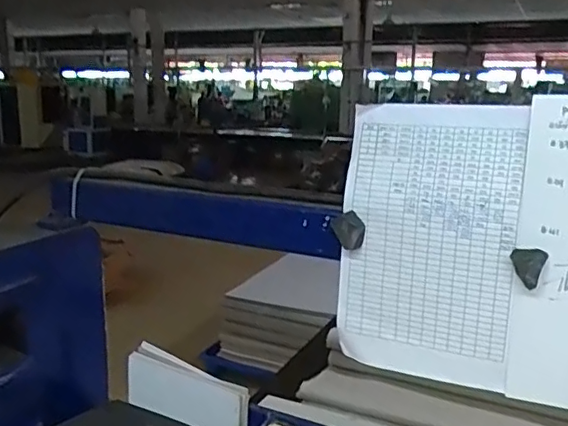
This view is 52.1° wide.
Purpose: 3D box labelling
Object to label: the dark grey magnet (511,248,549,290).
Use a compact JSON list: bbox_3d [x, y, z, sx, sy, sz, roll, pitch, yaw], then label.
[{"bbox_3d":[0.238,0.054,0.565,0.031,0.035,0.016,7,15,22],"label":"dark grey magnet"}]

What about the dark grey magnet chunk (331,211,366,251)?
[{"bbox_3d":[0.071,0.020,0.640,0.035,0.041,0.013,2,14,2],"label":"dark grey magnet chunk"}]

